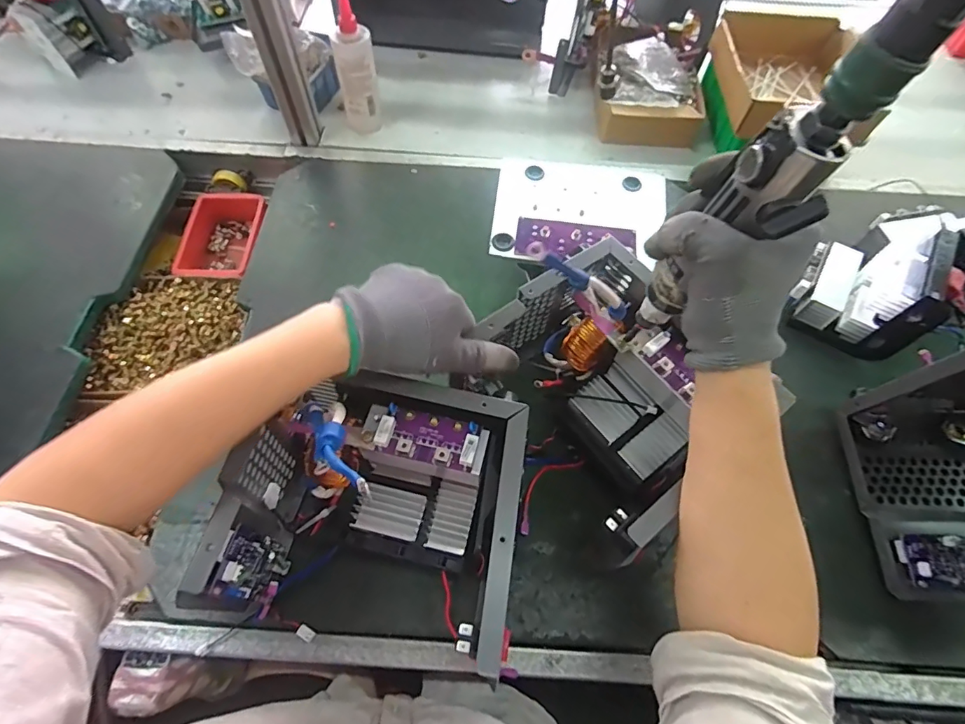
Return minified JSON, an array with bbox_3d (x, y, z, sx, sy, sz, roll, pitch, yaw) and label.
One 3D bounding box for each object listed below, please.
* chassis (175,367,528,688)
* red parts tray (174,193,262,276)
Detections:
[{"bbox_3d":[-0.089,0.125,0.401,0.221,0.154,0.187,8,63,3],"label":"chassis"},{"bbox_3d":[-0.366,-0.175,0.702,0.117,0.056,0.152,0,63,-1],"label":"red parts tray"}]

